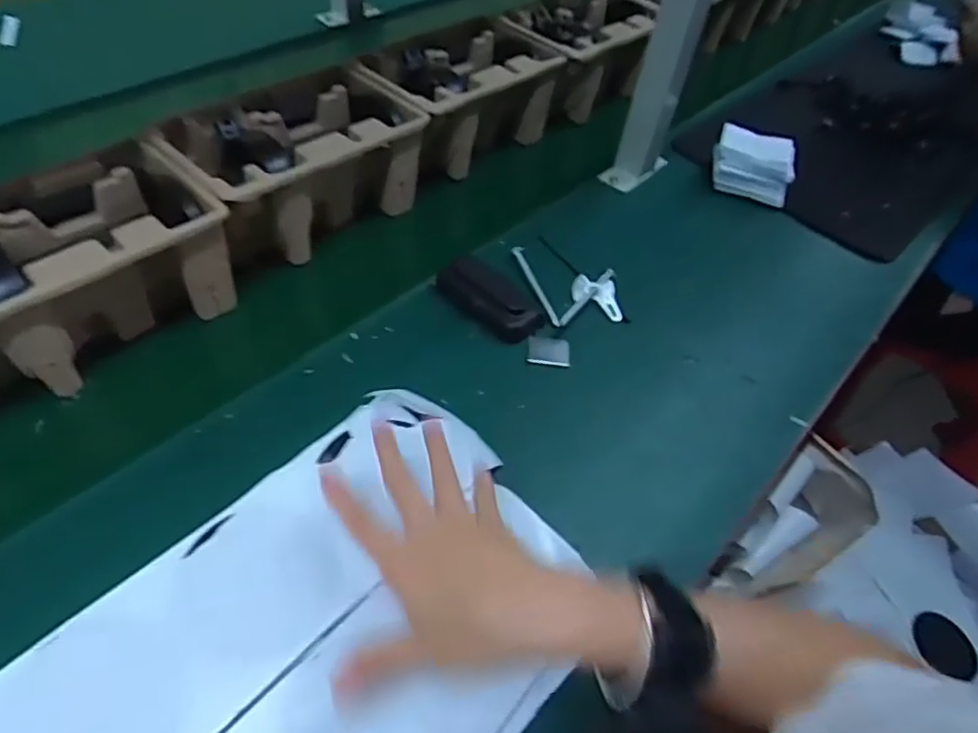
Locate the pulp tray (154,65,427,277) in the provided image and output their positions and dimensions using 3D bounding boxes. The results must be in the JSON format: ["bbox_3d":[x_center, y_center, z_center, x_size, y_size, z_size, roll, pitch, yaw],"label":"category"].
[{"bbox_3d":[-0.188,-0.200,0.610,0.143,0.106,0.220,39,57,24],"label":"pulp tray"}]

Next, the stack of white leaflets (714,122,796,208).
[{"bbox_3d":[0.324,-0.246,0.750,0.095,0.055,0.057,16,51,8],"label":"stack of white leaflets"}]

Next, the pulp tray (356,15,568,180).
[{"bbox_3d":[-0.032,-0.312,0.730,0.138,0.114,0.224,39,57,24],"label":"pulp tray"}]

